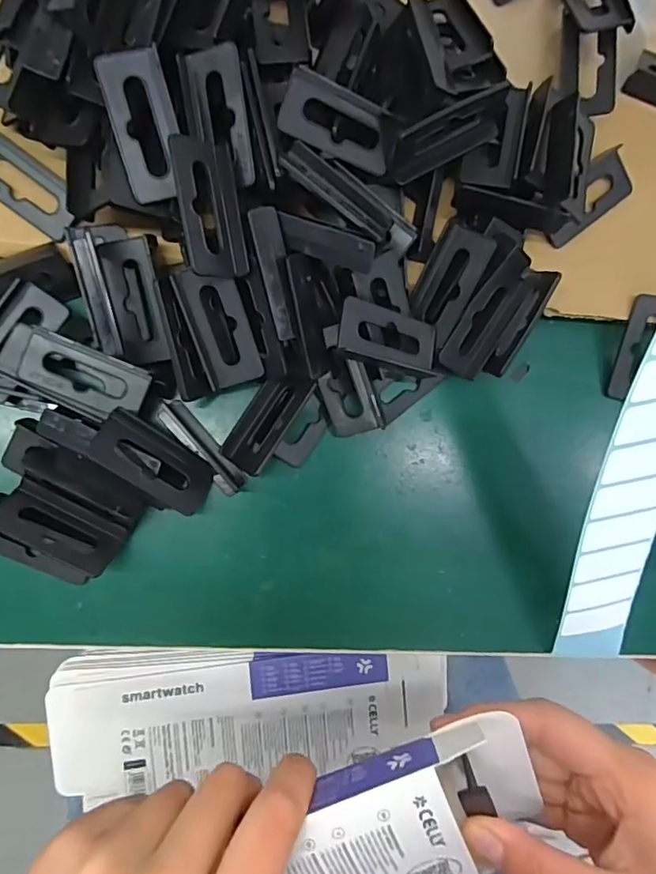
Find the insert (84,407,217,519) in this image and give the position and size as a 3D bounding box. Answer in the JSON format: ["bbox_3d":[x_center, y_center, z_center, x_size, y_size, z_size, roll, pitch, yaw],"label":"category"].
[{"bbox_3d":[-0.068,0.011,0.206,0.049,0.004,0.025,39,56,-28],"label":"insert"}]

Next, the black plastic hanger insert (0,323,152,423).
[{"bbox_3d":[-0.099,-0.024,0.201,0.057,0.008,0.024,22,86,-5],"label":"black plastic hanger insert"}]

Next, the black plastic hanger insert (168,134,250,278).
[{"bbox_3d":[-0.042,-0.082,0.184,0.020,0.011,0.046,-10,89,-6],"label":"black plastic hanger insert"}]

